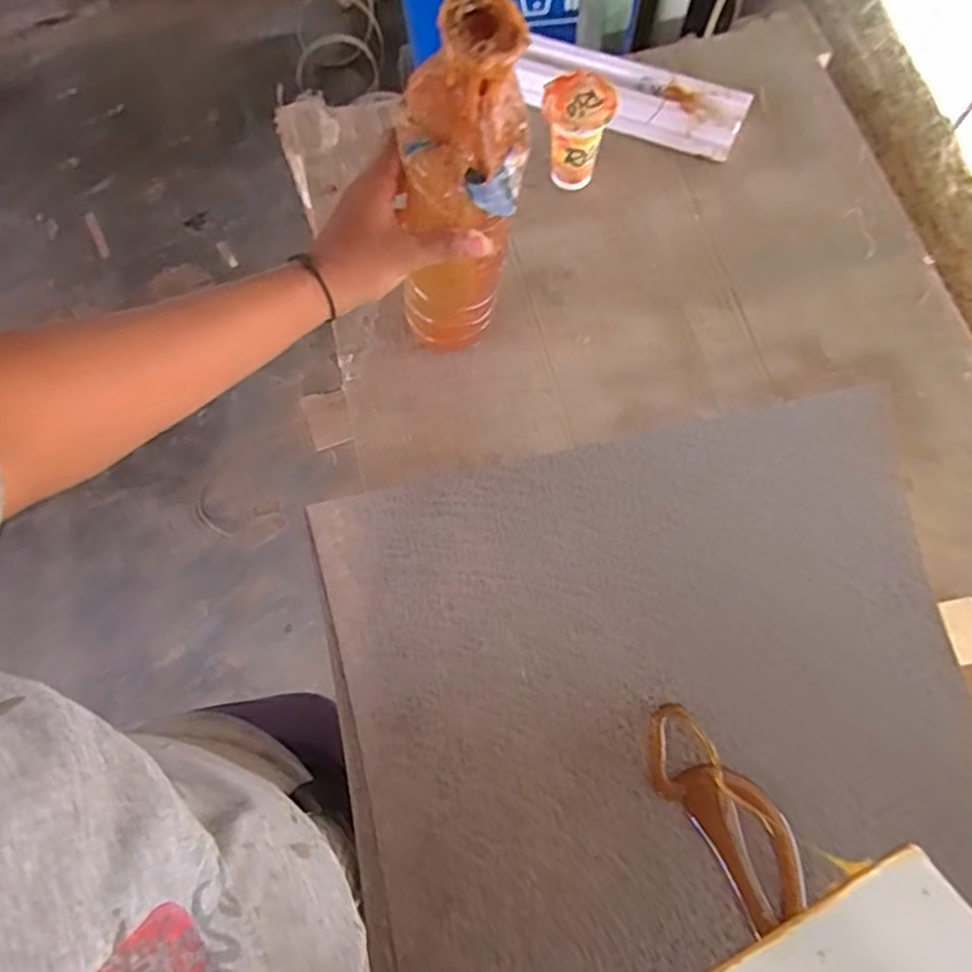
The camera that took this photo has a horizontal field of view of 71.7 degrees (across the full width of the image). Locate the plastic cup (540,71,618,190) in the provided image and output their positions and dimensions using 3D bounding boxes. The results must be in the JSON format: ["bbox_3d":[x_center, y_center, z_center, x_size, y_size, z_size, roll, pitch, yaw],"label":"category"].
[{"bbox_3d":[0.089,-0.347,0.676,0.069,0.105,0.061,5,71,2],"label":"plastic cup"}]

